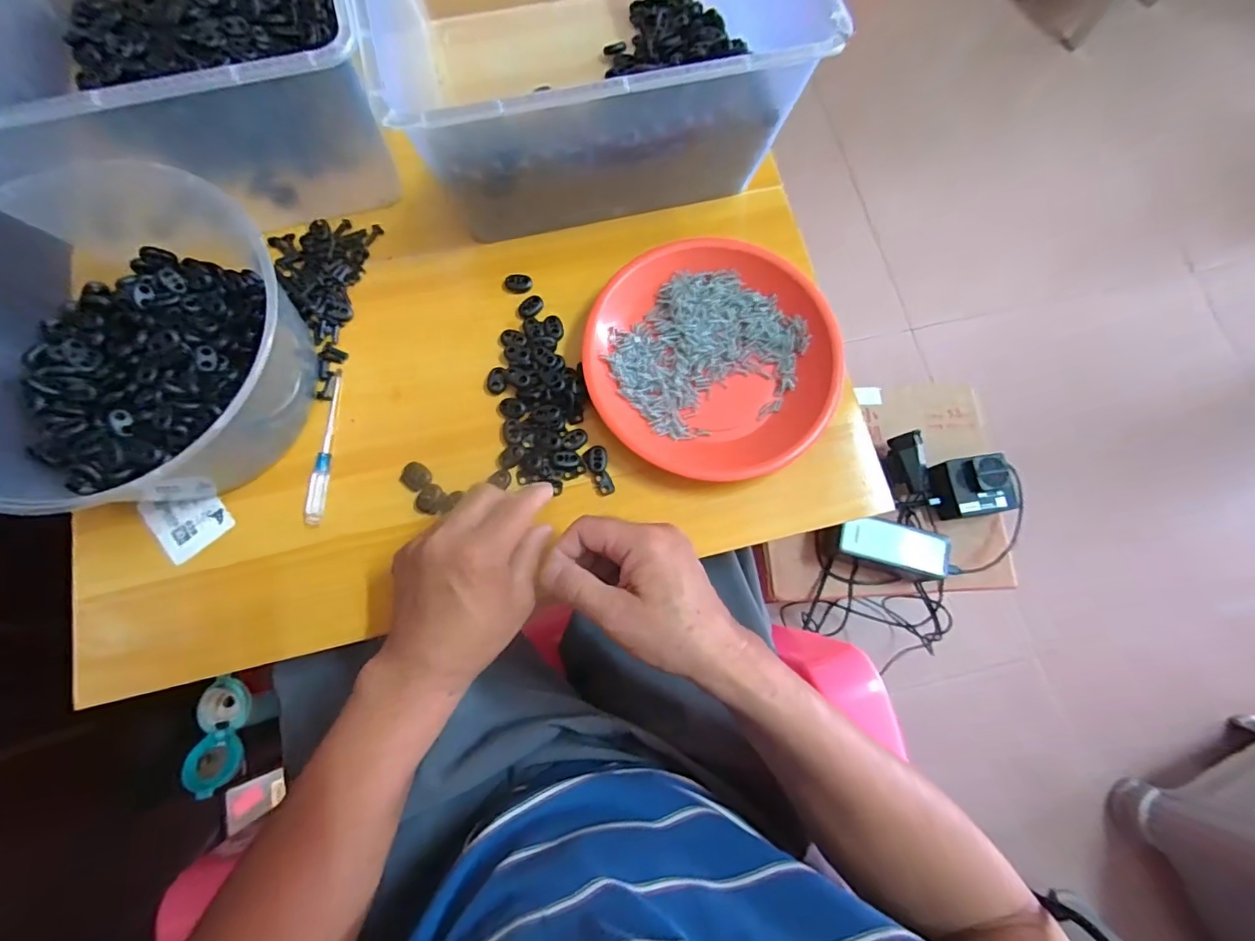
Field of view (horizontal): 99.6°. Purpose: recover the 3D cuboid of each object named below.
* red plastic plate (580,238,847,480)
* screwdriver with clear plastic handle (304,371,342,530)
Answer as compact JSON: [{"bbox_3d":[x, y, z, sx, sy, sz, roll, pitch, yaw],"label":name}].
[{"bbox_3d":[0.065,-0.088,0.416,0.182,0.029,0.198,0,76,0],"label":"red plastic plate"},{"bbox_3d":[-0.228,-0.019,0.400,0.012,0.007,0.120,2,76,1],"label":"screwdriver with clear plastic handle"}]

